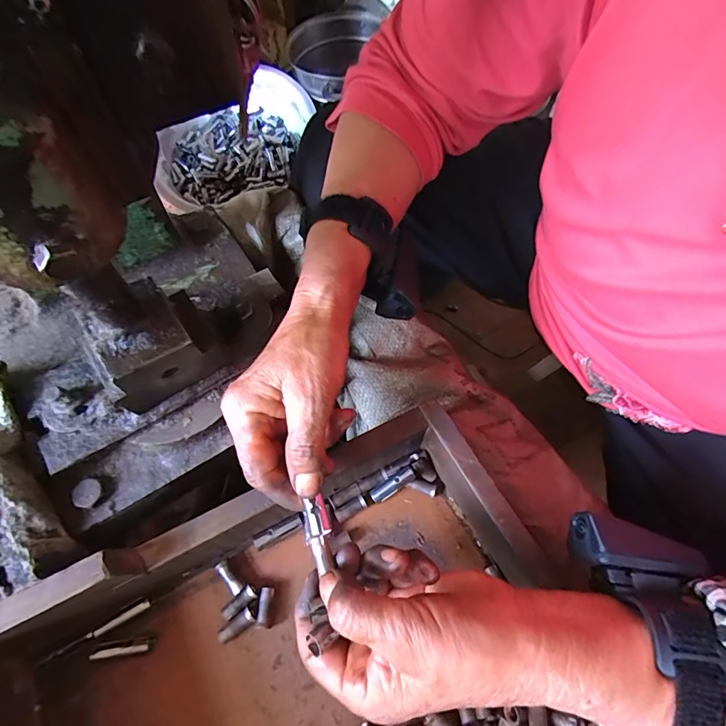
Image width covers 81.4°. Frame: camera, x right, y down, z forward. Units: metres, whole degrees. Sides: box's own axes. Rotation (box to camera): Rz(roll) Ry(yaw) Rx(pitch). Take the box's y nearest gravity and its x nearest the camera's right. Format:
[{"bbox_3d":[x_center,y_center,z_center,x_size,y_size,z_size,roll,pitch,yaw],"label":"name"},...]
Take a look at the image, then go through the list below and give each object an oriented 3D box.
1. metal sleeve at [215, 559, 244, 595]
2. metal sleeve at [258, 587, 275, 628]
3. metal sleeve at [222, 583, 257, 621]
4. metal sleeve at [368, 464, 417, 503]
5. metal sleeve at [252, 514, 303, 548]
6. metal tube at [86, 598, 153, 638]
[{"bbox_3d":[-0.095,0.152,0.299,0.008,0.008,0.025,-38,72,-19],"label":"metal sleeve"},{"bbox_3d":[-0.067,0.168,0.291,0.010,0.012,0.023,4,64,-2],"label":"metal sleeve"},{"bbox_3d":[-0.085,0.166,0.293,0.025,0.010,0.010,-40,73,-20],"label":"metal sleeve"},{"bbox_3d":[0.023,0.094,0.328,0.038,0.009,0.012,-34,69,3],"label":"metal sleeve"},{"bbox_3d":[-0.063,0.125,0.314,0.036,0.008,0.011,-23,68,-14],"label":"metal sleeve"},{"bbox_3d":[-0.163,0.171,0.284,0.040,0.006,0.008,-28,69,-16],"label":"metal tube"}]

